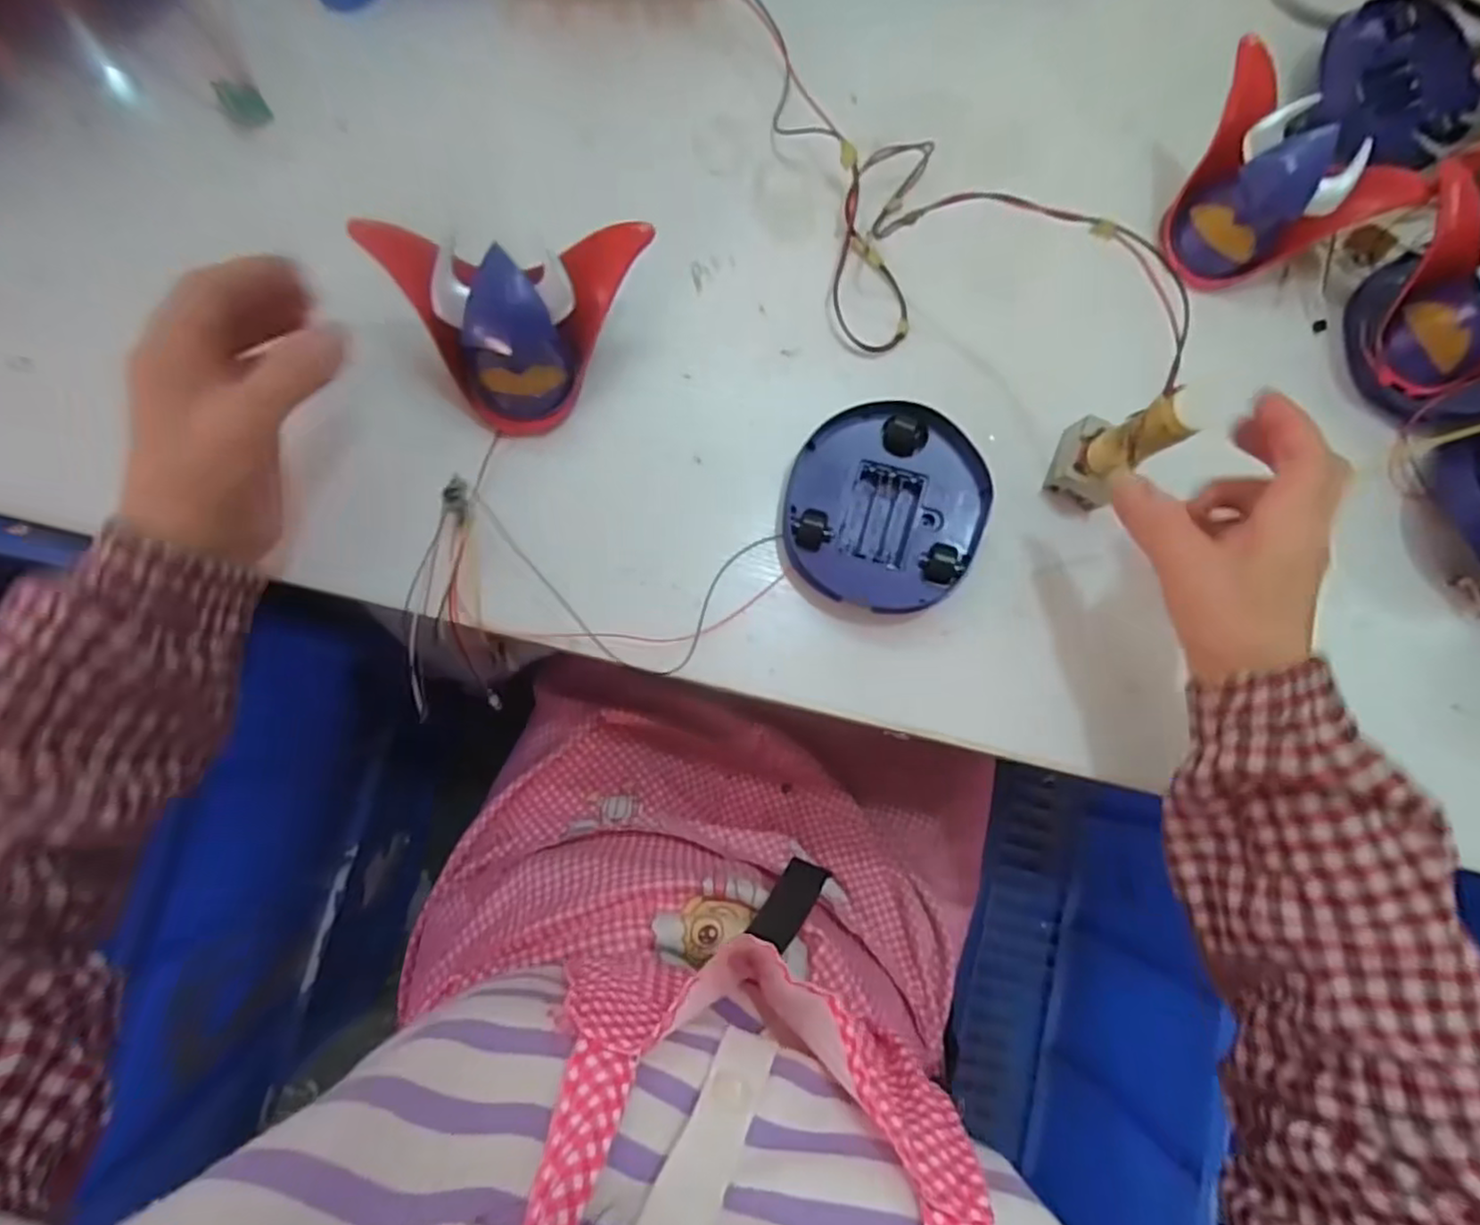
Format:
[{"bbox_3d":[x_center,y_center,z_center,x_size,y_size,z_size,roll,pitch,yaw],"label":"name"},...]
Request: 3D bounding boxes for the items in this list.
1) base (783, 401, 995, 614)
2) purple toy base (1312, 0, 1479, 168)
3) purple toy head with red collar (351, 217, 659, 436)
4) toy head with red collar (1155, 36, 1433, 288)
[{"bbox_3d":[0.077,-0.056,0.380,0.101,0.034,0.106,1,84,-5],"label":"base"},{"bbox_3d":[0.413,-0.337,0.446,0.100,0.027,0.100,0,84,-6],"label":"purple toy base"},{"bbox_3d":[-0.109,-0.139,0.349,0.129,0.069,0.078,-8,85,-6],"label":"purple toy head with red collar"},{"bbox_3d":[0.304,-0.241,0.405,0.120,0.070,0.064,39,82,-1],"label":"toy head with red collar"}]

